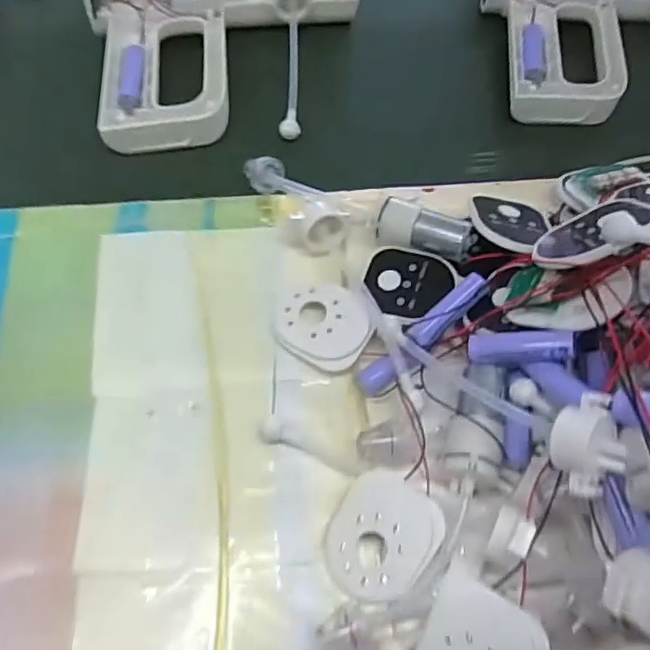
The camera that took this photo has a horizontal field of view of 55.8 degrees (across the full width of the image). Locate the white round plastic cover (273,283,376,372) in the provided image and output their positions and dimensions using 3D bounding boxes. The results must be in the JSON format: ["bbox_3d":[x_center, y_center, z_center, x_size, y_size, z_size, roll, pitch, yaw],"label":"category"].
[{"bbox_3d":[-0.001,-0.001,0.346,0.054,0.011,0.047,33,65,15],"label":"white round plastic cover"}]

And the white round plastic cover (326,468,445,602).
[{"bbox_3d":[0.026,0.101,0.293,0.049,0.009,0.055,36,83,27],"label":"white round plastic cover"}]

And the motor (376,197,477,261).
[{"bbox_3d":[0.059,-0.055,0.361,0.056,0.027,0.021,19,63,8],"label":"motor"}]

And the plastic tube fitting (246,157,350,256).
[{"bbox_3d":[-0.019,-0.082,0.391,0.040,0.024,0.093,-22,48,-14],"label":"plastic tube fitting"}]

